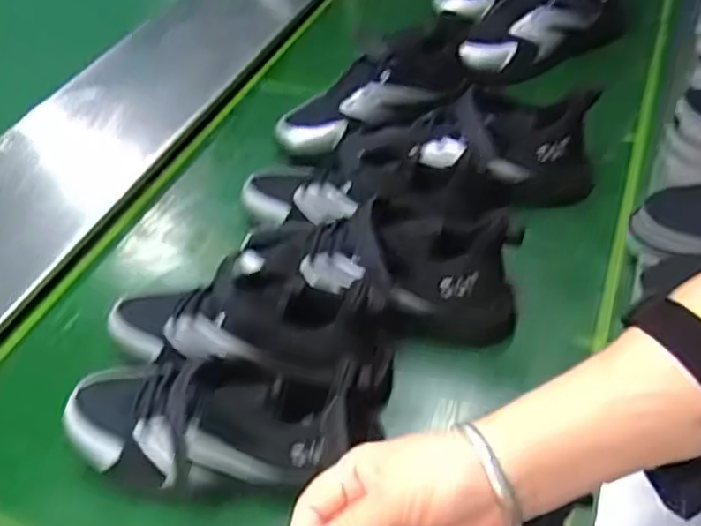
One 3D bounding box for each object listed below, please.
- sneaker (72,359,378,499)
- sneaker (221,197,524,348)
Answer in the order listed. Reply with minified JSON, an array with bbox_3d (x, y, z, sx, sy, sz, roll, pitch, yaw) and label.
[{"bbox_3d":[-0.109,0.120,0.544,0.234,0.114,0.092,3,46,9],"label":"sneaker"},{"bbox_3d":[0.022,-0.001,0.643,0.255,0.109,0.102,8,47,14],"label":"sneaker"}]

